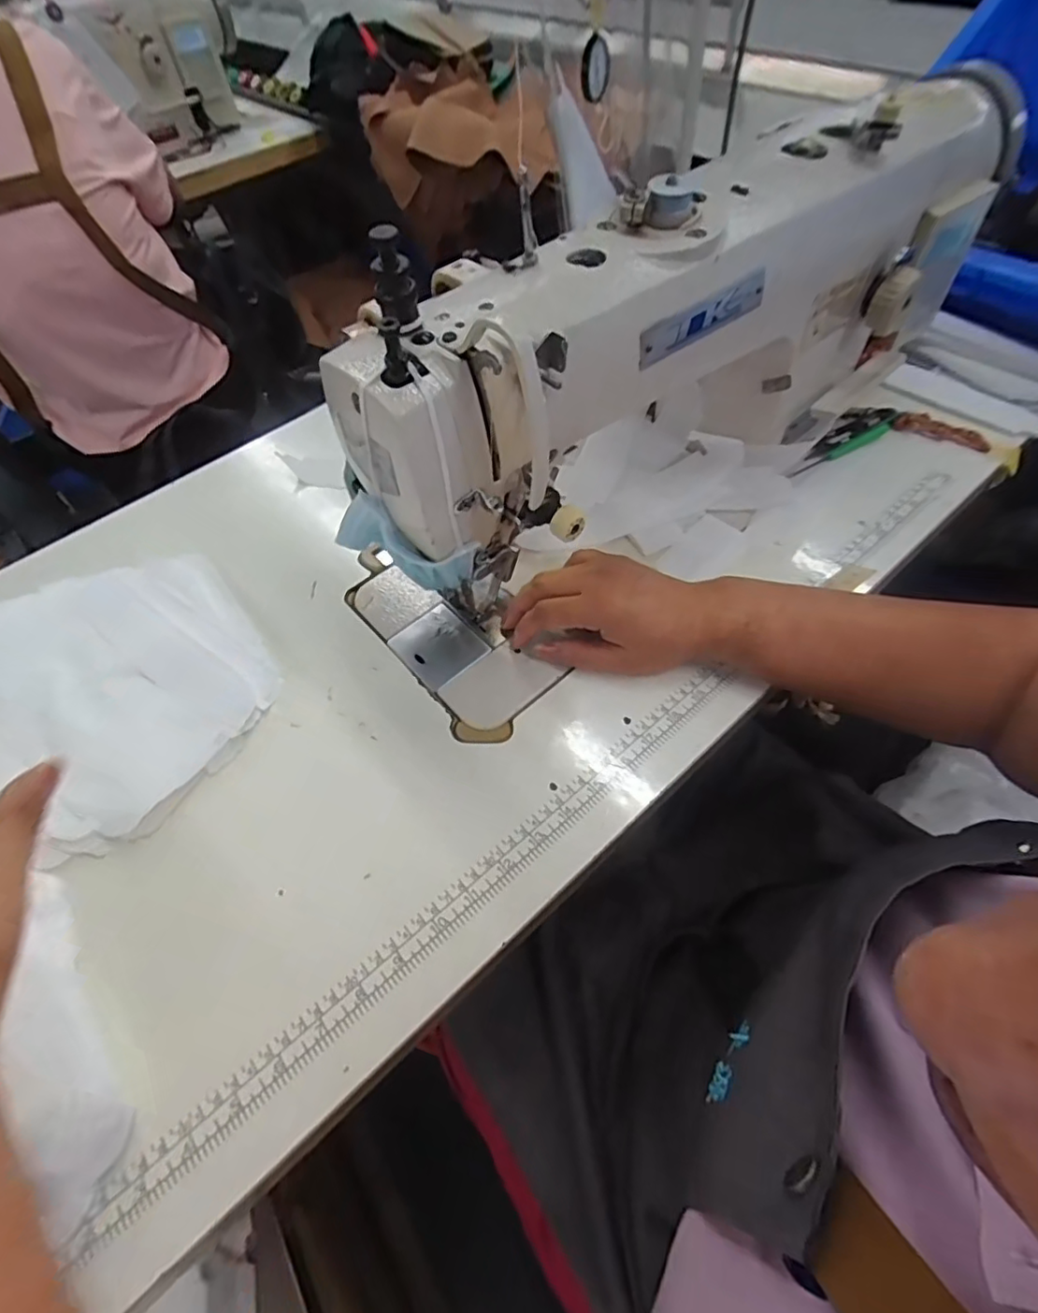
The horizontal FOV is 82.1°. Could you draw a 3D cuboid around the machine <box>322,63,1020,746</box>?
[{"bbox_3d":[0.094,-0.195,0.431,0.492,0.236,0.159,-39,61,-20],"label":"machine"}]

